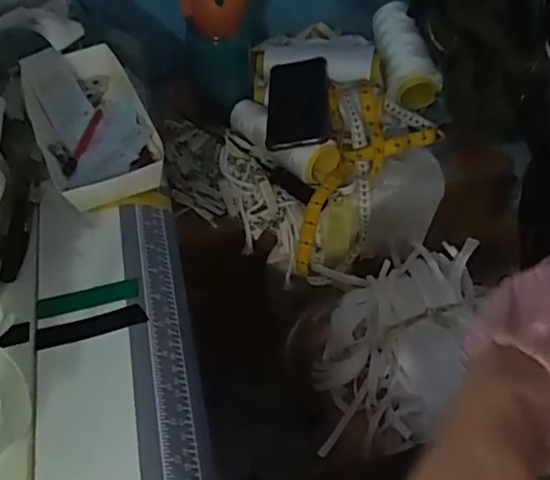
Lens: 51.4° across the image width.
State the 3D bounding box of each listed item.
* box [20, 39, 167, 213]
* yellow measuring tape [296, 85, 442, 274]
[{"bbox_3d":[-0.171,-0.110,0.530,0.097,0.034,0.199,-24,54,-13],"label":"box"},{"bbox_3d":[0.100,-0.076,0.722,0.135,0.094,0.262,21,84,20],"label":"yellow measuring tape"}]

